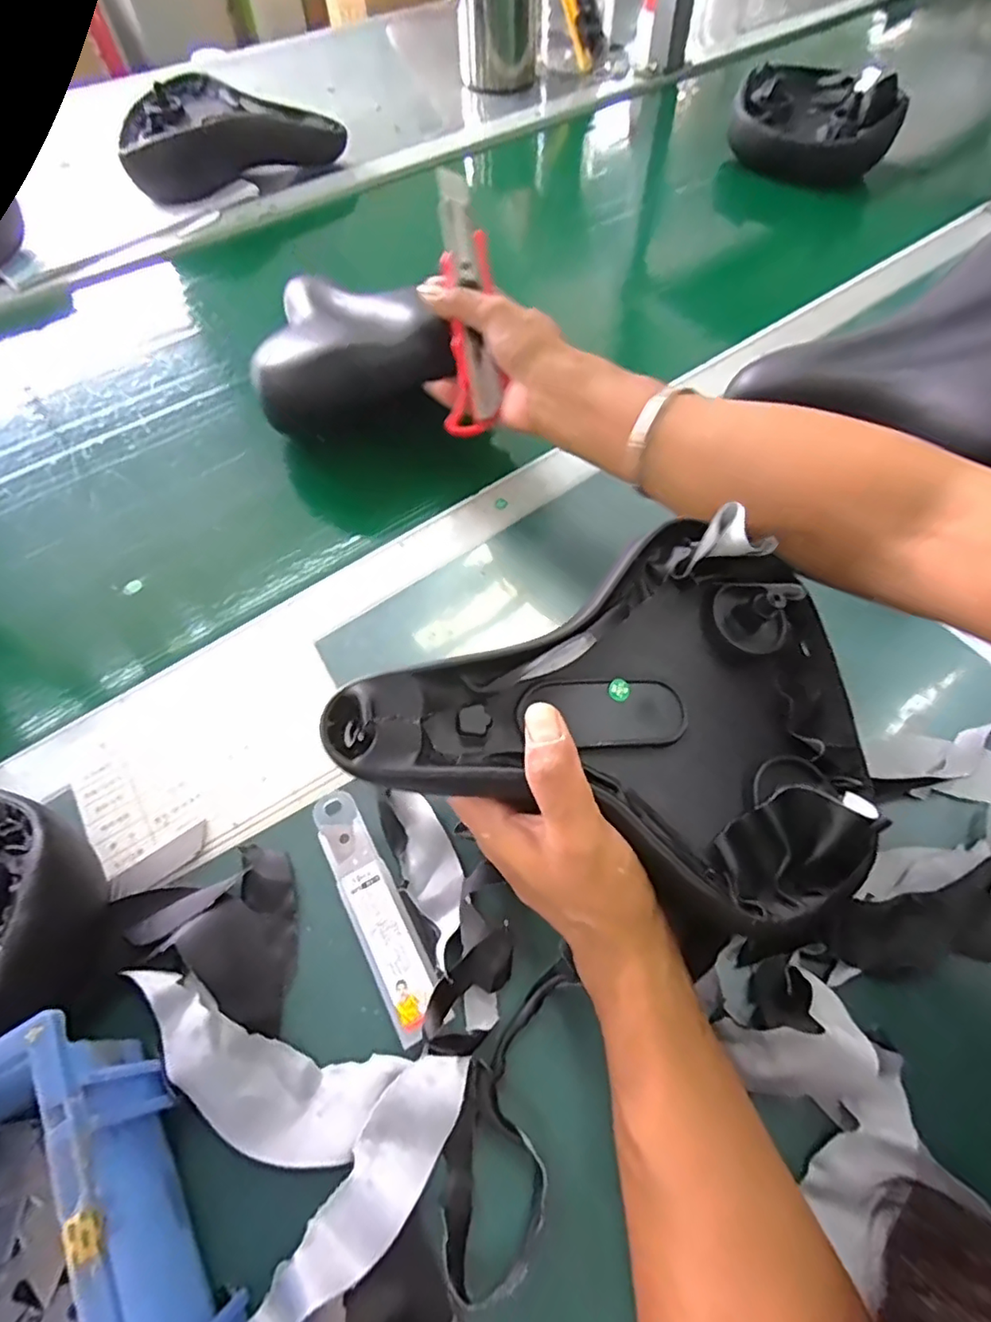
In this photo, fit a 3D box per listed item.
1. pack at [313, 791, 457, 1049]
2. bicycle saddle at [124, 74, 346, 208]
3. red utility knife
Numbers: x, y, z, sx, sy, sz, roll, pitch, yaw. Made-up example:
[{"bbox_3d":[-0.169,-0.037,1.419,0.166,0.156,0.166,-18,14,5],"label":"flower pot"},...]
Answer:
[{"bbox_3d":[-0.060,0.117,0.290,0.025,0.009,0.125,-27,62,-13],"label":"pack"},{"bbox_3d":[-0.324,-0.631,0.709,0.246,0.071,0.136,-28,62,-14],"label":"bicycle saddle"},{"bbox_3d":[-0.019,-0.242,0.402,0.036,0.018,0.171,-4,90,0],"label":"red utility knife"}]

